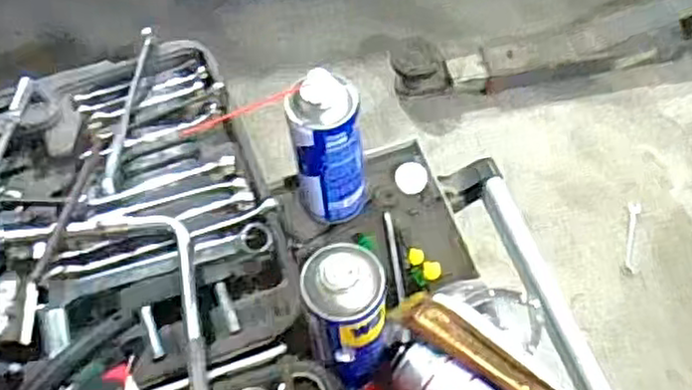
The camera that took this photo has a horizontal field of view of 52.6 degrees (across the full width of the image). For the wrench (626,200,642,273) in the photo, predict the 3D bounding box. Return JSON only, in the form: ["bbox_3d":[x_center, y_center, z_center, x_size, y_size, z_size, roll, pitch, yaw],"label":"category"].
[{"bbox_3d":[0.674,0.096,1.639,0.032,0.007,0.170,10,73,-4],"label":"wrench"}]

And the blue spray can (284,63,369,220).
[{"bbox_3d":[-0.016,-0.038,0.658,0.073,0.170,0.063,-12,63,-7],"label":"blue spray can"}]

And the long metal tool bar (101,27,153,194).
[{"bbox_3d":[-0.229,-0.089,0.732,0.015,0.019,0.181,9,76,4],"label":"long metal tool bar"}]

